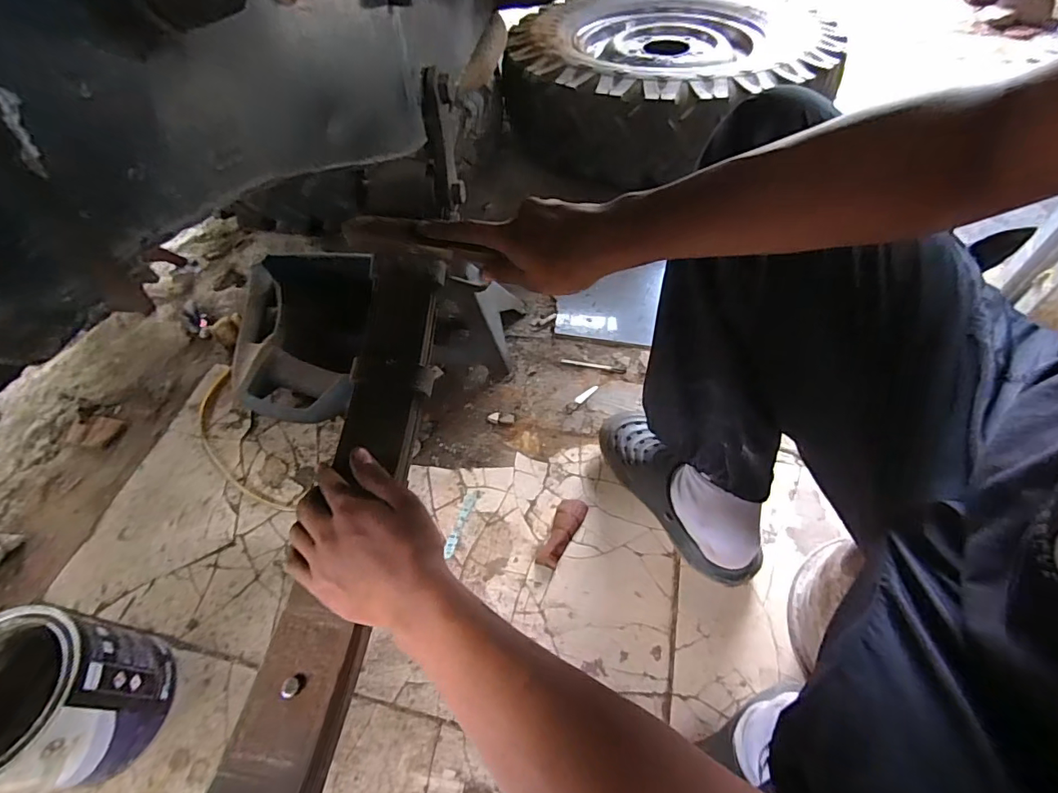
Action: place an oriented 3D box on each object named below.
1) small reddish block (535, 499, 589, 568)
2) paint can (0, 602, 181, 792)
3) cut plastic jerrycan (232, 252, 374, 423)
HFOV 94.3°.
[{"bbox_3d":[0.047,0.186,0.679,0.038,0.019,0.107,19,58,16],"label":"small reddish block"},{"bbox_3d":[-0.498,0.314,0.514,0.167,0.159,0.150,11,56,11],"label":"paint can"},{"bbox_3d":[-0.369,-0.101,0.824,0.193,0.131,0.293,-5,54,0],"label":"cut plastic jerrycan"}]

